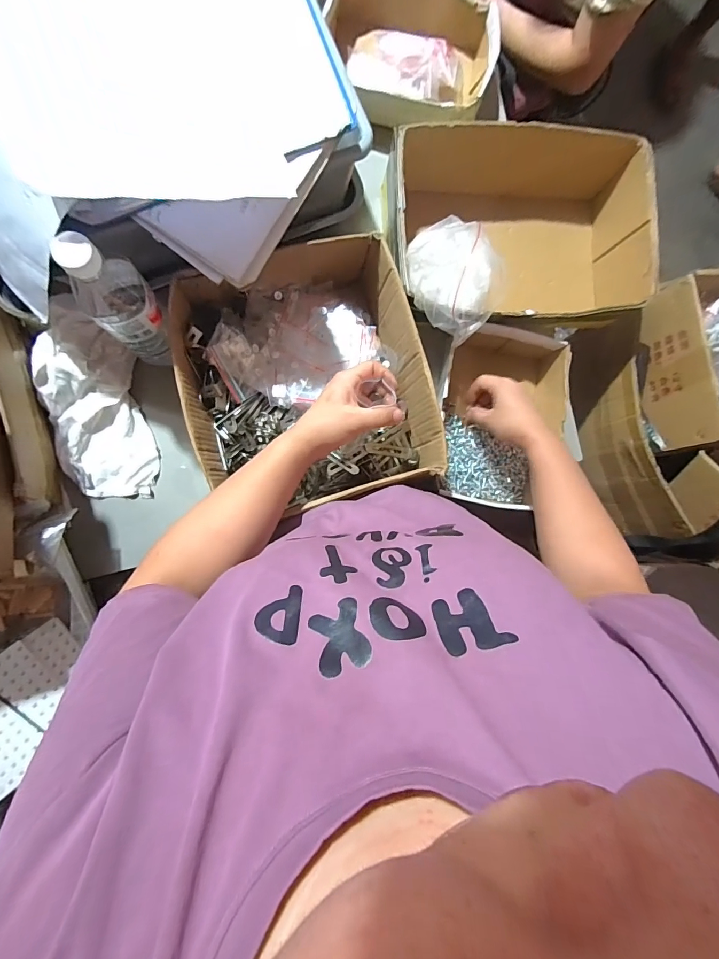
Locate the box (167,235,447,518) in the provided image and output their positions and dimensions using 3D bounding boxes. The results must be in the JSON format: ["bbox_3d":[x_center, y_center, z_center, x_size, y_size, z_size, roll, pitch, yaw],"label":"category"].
[{"bbox_3d":[-0.069,-0.125,0.502,0.274,0.103,0.310,-16,91,-7],"label":"box"}]

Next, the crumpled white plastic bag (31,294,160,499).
[{"bbox_3d":[-0.347,-0.094,0.522,0.115,0.045,0.249,-12,103,-8],"label":"crumpled white plastic bag"}]

